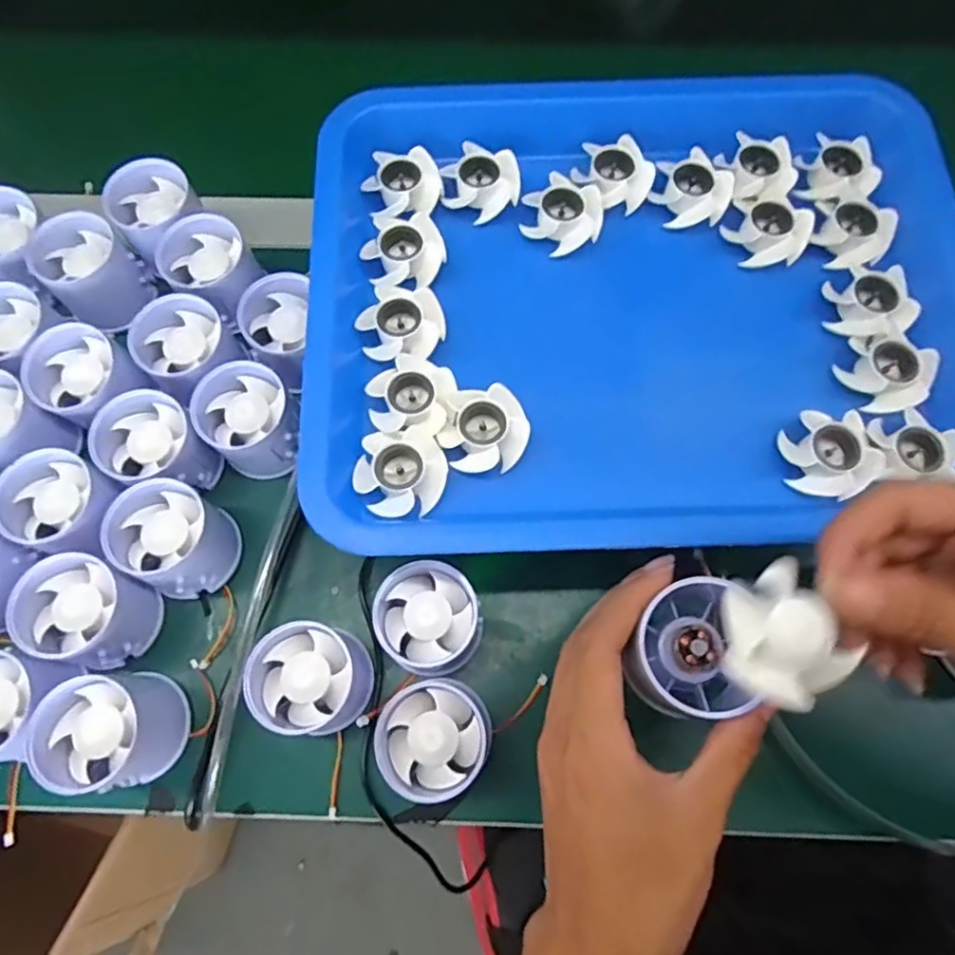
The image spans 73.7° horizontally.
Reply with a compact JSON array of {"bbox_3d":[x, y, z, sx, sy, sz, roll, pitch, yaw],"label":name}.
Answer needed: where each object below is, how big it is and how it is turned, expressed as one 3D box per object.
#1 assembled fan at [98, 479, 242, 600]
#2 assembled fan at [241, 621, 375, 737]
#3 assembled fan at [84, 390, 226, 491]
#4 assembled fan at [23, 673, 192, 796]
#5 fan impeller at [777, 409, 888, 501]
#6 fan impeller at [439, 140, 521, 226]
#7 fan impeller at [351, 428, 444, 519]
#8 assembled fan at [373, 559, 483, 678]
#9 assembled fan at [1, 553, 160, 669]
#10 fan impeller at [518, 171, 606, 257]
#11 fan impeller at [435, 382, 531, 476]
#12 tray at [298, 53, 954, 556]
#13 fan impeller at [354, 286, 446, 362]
[{"bbox_3d":[-0.166,0.035,0.352,0.057,0.054,0.054,32,74,11],"label":"assembled fan"},{"bbox_3d":[-0.084,0.104,0.328,0.052,0.051,0.052,0,71,0],"label":"assembled fan"},{"bbox_3d":[-0.184,-0.017,0.363,0.048,0.045,0.055,-37,75,-12],"label":"assembled fan"},{"bbox_3d":[-0.184,0.128,0.322,0.056,0.050,0.053,0,71,0],"label":"assembled fan"},{"bbox_3d":[0.170,-0.012,0.307,0.038,0.016,0.046,-9,71,-3],"label":"fan impeller"},{"bbox_3d":[0.003,-0.166,0.358,0.042,0.016,0.038,26,73,9],"label":"fan impeller"},{"bbox_3d":[-0.037,-0.002,0.307,0.042,0.015,0.041,0,71,0],"label":"fan impeller"},{"bbox_3d":[-0.024,0.076,0.338,0.052,0.055,0.052,0,71,0],"label":"assembled fan"},{"bbox_3d":[-0.204,0.071,0.337,0.054,0.050,0.051,15,72,6],"label":"assembled fan"},{"bbox_3d":[0.047,-0.145,0.353,0.042,0.017,0.042,0,91,2],"label":"fan impeller"},{"bbox_3d":[0.003,-0.024,0.313,0.042,0.016,0.040,0,71,0],"label":"fan impeller"},{"bbox_3d":[0.081,-0.096,0.344,0.331,0.055,0.276,-2,71,-1],"label":"tray"},{"bbox_3d":[-0.039,-0.079,0.331,0.043,0.018,0.040,0,71,0],"label":"fan impeller"}]

